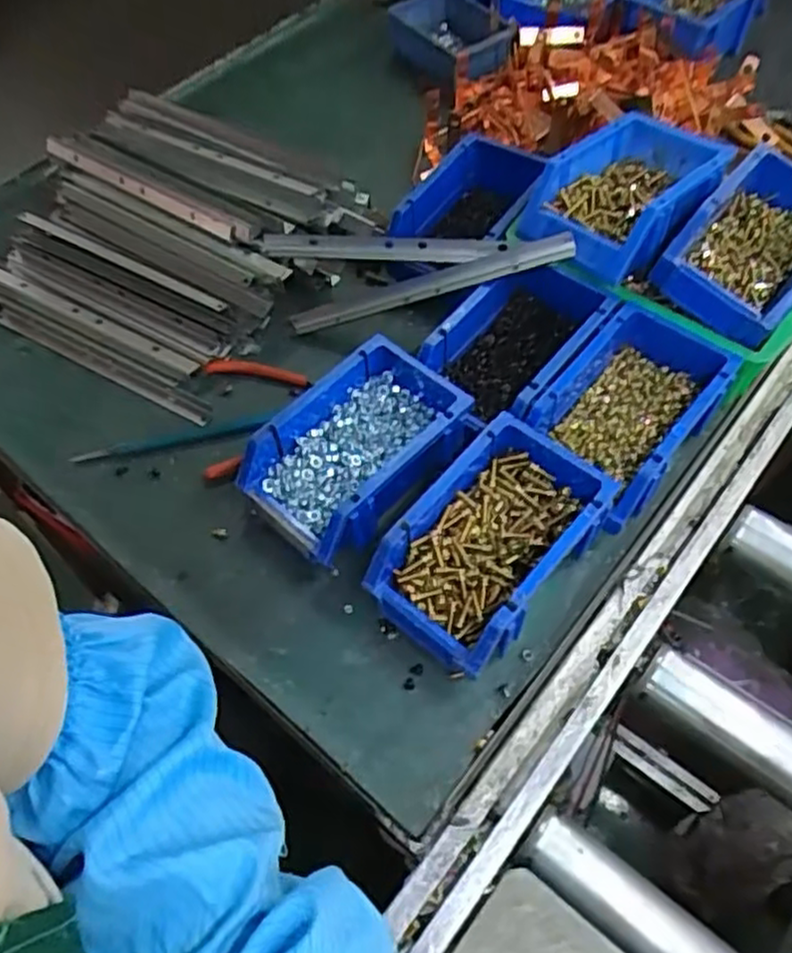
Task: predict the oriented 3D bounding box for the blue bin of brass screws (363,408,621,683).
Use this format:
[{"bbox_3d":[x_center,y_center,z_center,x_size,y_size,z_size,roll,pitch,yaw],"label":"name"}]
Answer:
[{"bbox_3d":[0.065,0.049,0.496,0.105,0.077,0.163,35,68,20],"label":"blue bin of brass screws"}]

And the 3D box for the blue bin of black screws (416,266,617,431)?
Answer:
[{"bbox_3d":[0.096,-0.101,0.572,0.101,0.061,0.147,36,68,20],"label":"blue bin of black screws"}]

